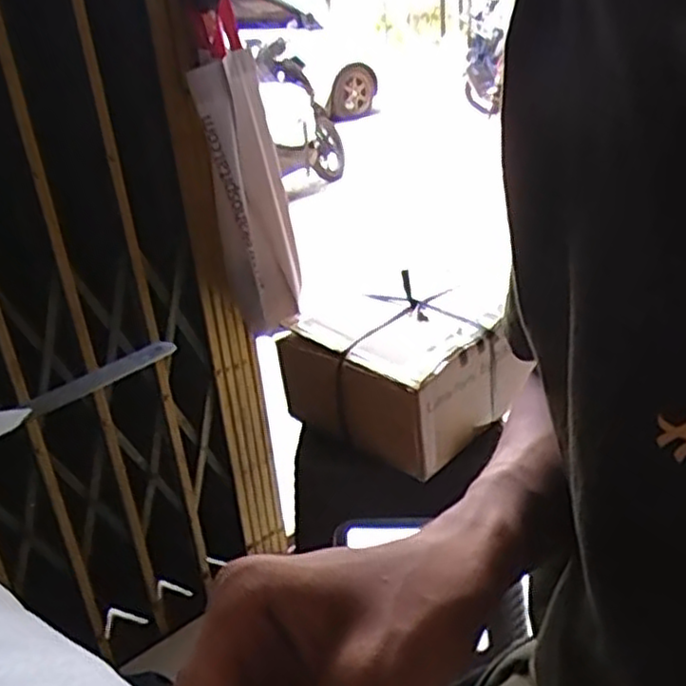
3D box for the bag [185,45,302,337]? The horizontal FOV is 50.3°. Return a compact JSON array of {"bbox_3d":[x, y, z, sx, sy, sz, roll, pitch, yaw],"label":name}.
[{"bbox_3d":[-0.135,-0.219,1.036,0.110,0.343,0.209,-8,26,-5],"label":"bag"}]

